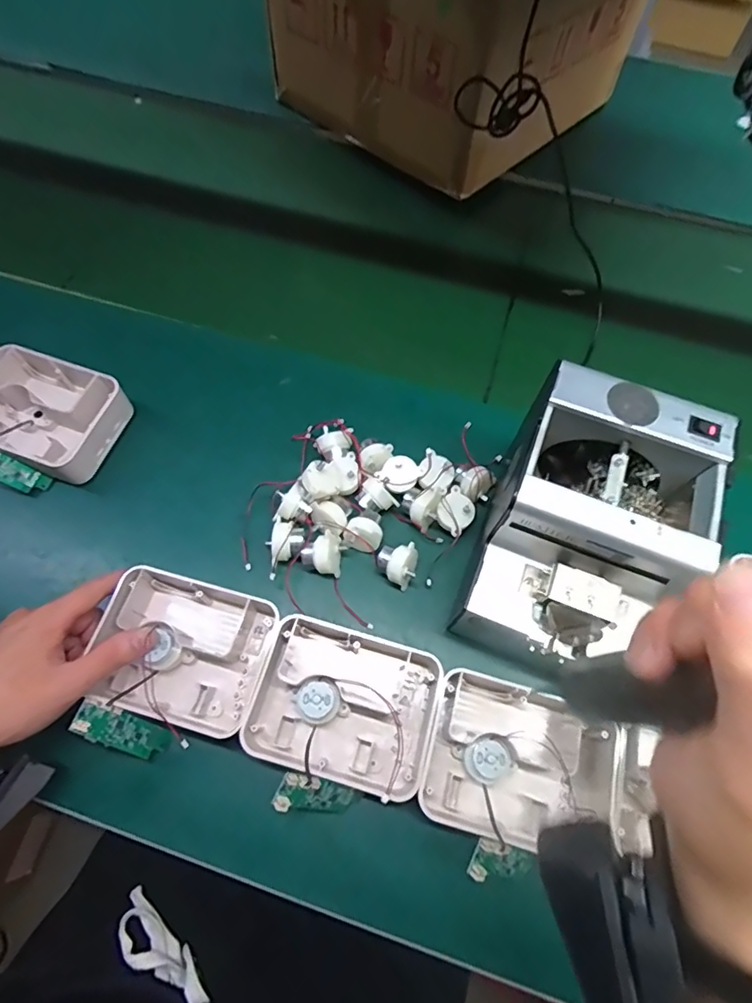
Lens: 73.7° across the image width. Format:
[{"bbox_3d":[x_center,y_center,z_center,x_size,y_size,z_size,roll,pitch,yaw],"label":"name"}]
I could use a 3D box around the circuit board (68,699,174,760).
[{"bbox_3d":[-0.178,0.163,0.355,0.069,0.008,0.023,40,60,-31],"label":"circuit board"}]

